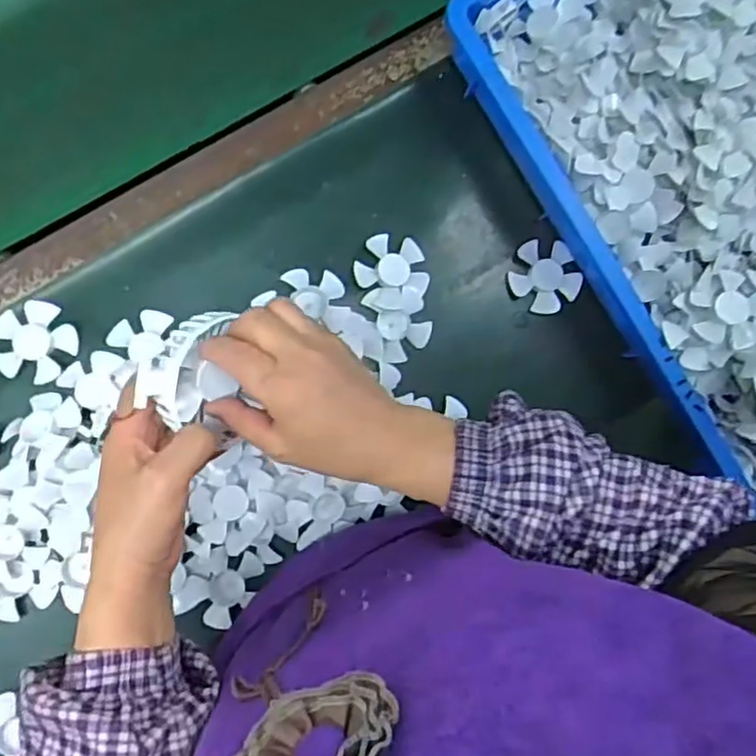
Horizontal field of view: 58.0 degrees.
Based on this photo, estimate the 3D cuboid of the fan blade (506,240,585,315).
[{"bbox_3d":[0.167,-0.102,0.686,0.068,0.012,0.072,0,87,-7],"label":"fan blade"}]

